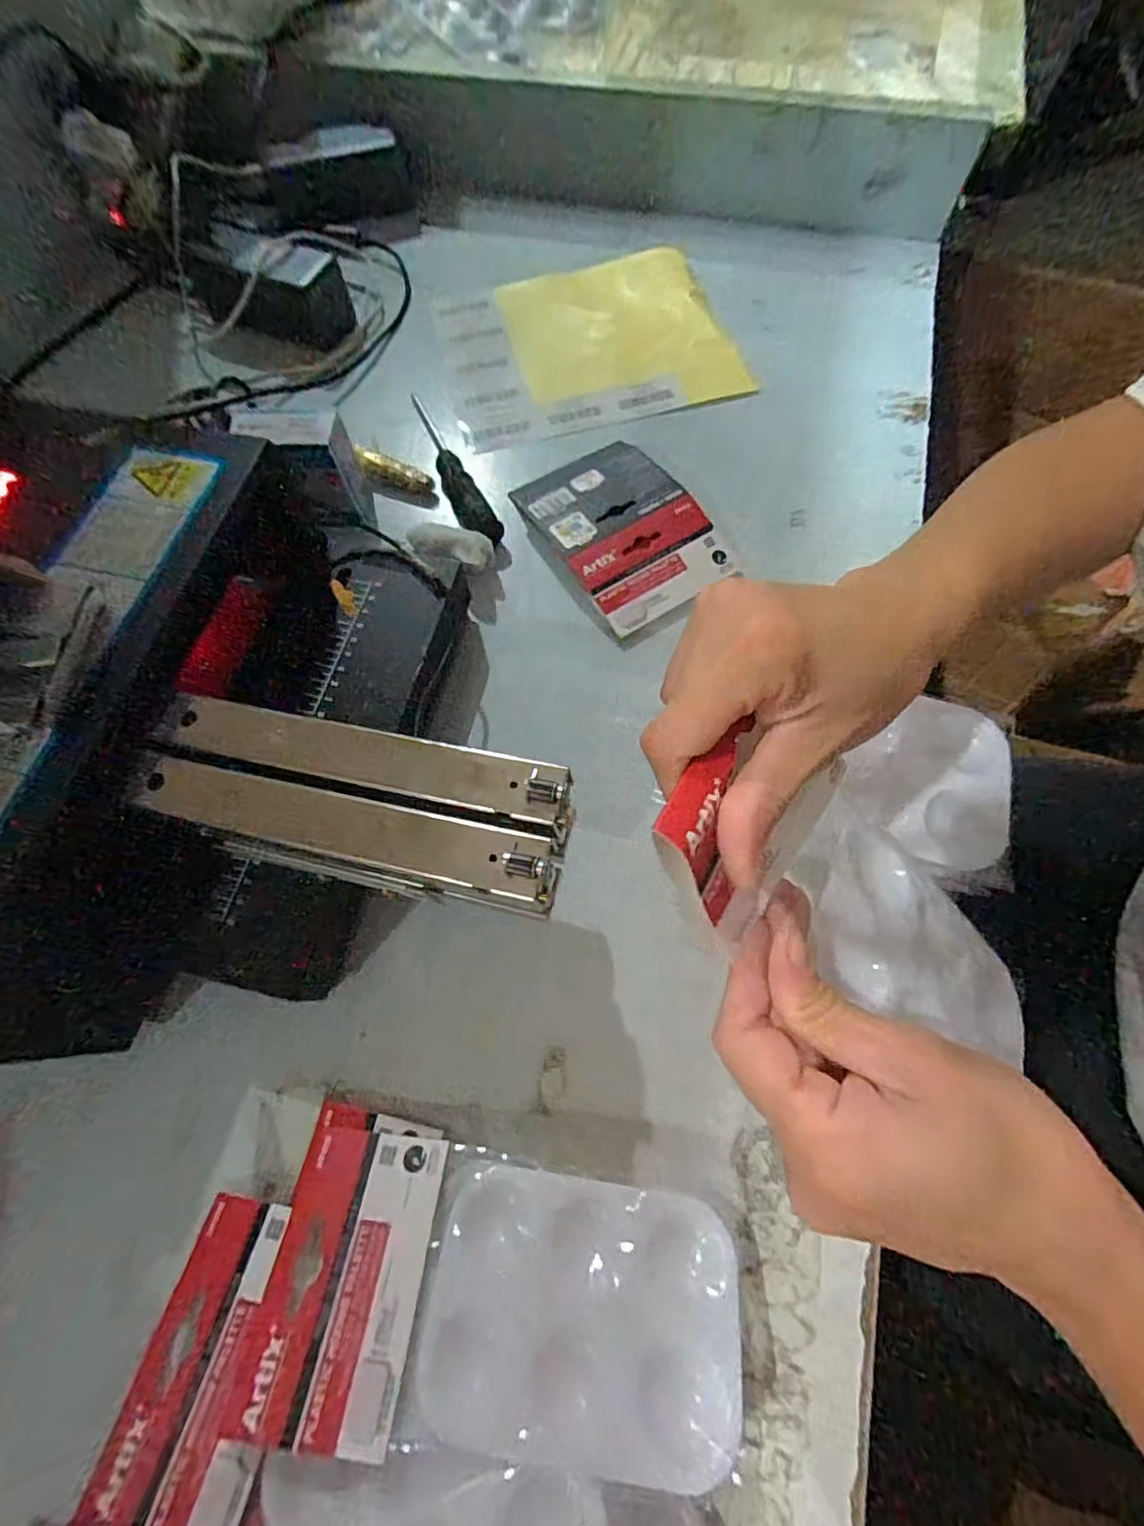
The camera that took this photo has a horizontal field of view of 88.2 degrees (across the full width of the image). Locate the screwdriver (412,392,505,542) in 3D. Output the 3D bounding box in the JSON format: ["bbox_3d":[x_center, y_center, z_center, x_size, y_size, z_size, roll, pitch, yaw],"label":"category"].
[{"bbox_3d":[-0.096,-0.225,0.448,0.023,0.016,0.167,-27,69,-10],"label":"screwdriver"}]

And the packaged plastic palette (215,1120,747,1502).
[{"bbox_3d":[-0.031,0.222,0.246,0.197,0.011,0.096,7,47,5],"label":"packaged plastic palette"}]

